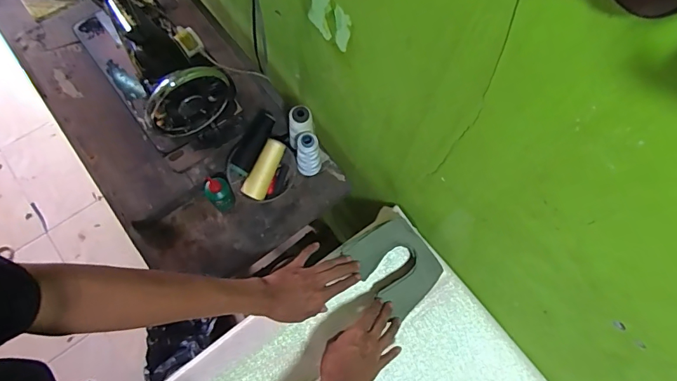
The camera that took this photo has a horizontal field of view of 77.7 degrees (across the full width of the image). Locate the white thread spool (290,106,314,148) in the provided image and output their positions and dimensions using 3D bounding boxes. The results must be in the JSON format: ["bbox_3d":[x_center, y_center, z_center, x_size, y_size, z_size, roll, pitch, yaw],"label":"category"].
[{"bbox_3d":[-0.070,-0.111,0.783,0.044,0.103,0.044,1,70,-3],"label":"white thread spool"}]

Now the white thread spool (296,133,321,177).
[{"bbox_3d":[-0.058,-0.067,0.779,0.041,0.122,0.044,1,69,-1],"label":"white thread spool"}]

